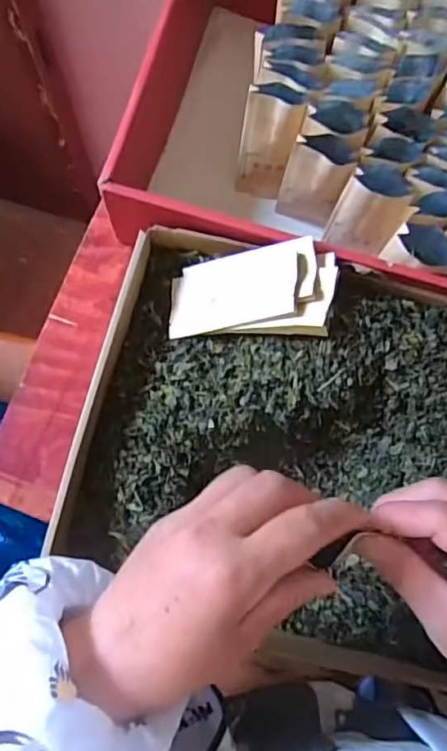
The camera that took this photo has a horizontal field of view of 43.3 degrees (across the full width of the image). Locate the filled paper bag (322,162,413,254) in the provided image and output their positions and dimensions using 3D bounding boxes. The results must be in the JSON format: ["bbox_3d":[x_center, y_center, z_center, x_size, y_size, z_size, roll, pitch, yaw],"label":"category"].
[{"bbox_3d":[0.120,-0.134,0.460,0.049,0.079,0.035,25,77,5],"label":"filled paper bag"}]

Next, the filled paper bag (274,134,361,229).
[{"bbox_3d":[0.078,-0.162,0.473,0.049,0.098,0.023,26,77,5],"label":"filled paper bag"}]

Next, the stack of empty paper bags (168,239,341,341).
[{"bbox_3d":[0.019,-0.062,0.427,0.130,0.019,0.069,0,74,31],"label":"stack of empty paper bags"}]

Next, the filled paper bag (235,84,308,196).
[{"bbox_3d":[0.038,-0.194,0.479,0.045,0.098,0.016,21,62,6],"label":"filled paper bag"}]

